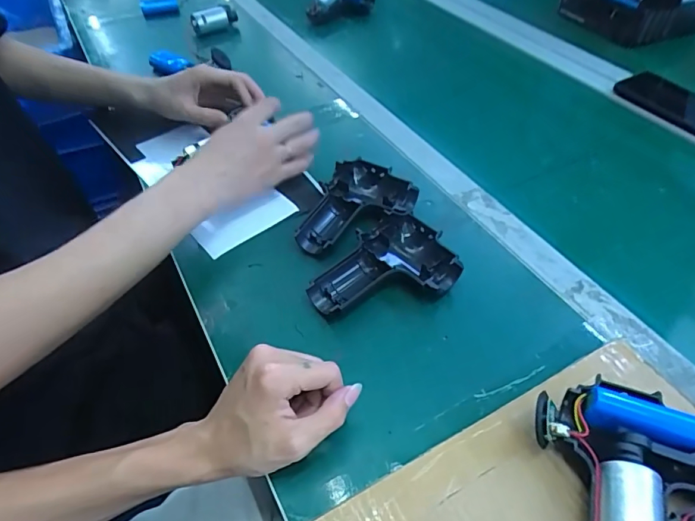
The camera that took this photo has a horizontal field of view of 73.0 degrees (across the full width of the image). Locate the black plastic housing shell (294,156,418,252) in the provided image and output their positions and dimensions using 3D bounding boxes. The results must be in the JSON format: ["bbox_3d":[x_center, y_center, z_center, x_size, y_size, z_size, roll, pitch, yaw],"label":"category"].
[{"bbox_3d":[0.016,-0.054,0.502,0.102,0.027,0.132,11,48,12],"label":"black plastic housing shell"}]

